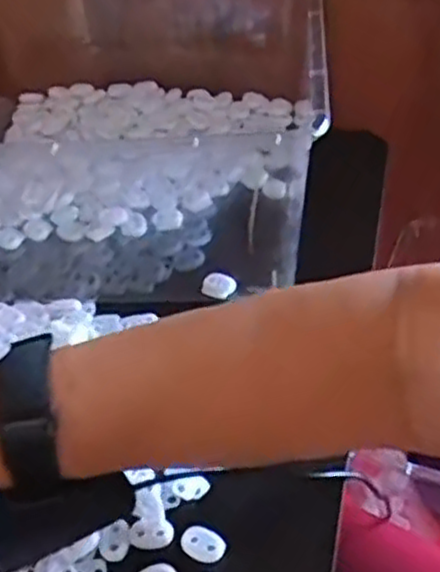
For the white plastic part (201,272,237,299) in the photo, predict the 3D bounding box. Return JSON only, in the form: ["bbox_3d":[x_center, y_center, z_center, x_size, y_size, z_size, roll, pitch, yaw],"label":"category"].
[{"bbox_3d":[-0.001,-0.001,0.524,0.022,0.006,0.019,29,52,30],"label":"white plastic part"}]

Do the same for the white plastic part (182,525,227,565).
[{"bbox_3d":[-0.009,0.133,0.390,0.024,0.004,0.016,19,47,22],"label":"white plastic part"}]

